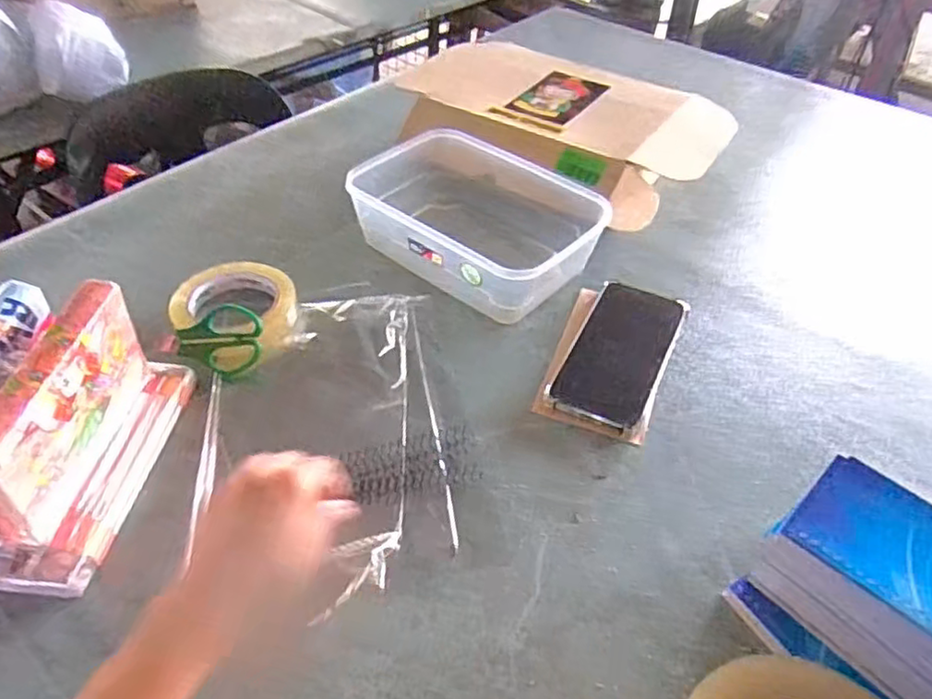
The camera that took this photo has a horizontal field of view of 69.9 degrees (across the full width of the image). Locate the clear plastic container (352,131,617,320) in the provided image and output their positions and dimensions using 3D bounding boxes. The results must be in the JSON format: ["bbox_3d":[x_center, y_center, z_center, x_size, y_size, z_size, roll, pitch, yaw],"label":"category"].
[{"bbox_3d":[0.013,-0.127,0.650,0.220,0.068,0.154,36,53,29],"label":"clear plastic container"}]

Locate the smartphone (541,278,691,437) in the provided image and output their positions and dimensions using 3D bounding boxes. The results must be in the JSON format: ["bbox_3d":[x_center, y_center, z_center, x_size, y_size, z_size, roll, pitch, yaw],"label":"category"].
[{"bbox_3d":[0.134,0.001,0.572,0.078,0.010,0.166,20,47,17],"label":"smartphone"}]

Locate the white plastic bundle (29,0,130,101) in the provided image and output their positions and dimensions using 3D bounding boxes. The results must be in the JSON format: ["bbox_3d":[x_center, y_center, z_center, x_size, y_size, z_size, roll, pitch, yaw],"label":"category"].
[{"bbox_3d":[-0.631,-0.487,1.079,0.132,0.116,0.113,-21,51,-21],"label":"white plastic bundle"}]

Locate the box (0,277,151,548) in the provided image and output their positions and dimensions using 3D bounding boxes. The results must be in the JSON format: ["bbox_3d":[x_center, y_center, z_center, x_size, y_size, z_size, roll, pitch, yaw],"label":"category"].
[{"bbox_3d":[-0.256,0.036,0.427,0.022,0.087,0.150,5,46,2],"label":"box"}]

